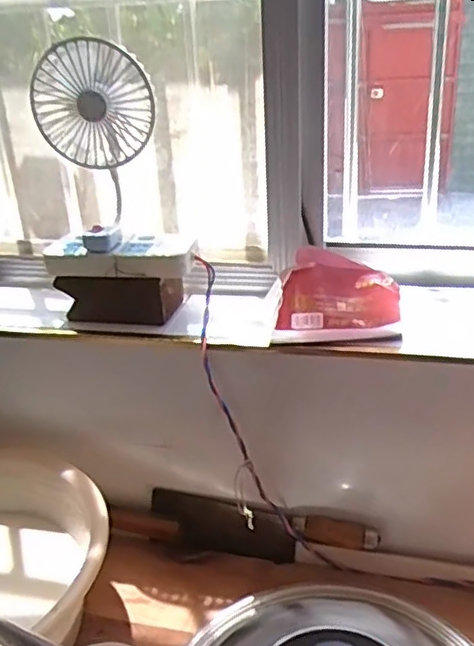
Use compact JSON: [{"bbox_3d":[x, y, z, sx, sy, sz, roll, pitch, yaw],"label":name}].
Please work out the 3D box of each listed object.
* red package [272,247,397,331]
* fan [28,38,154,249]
[{"bbox_3d":[0.115,-0.037,0.737,0.133,0.059,0.088,2,25,11],"label":"red package"},{"bbox_3d":[-0.164,-0.216,0.785,0.134,0.217,0.118,-9,25,-12],"label":"fan"}]

